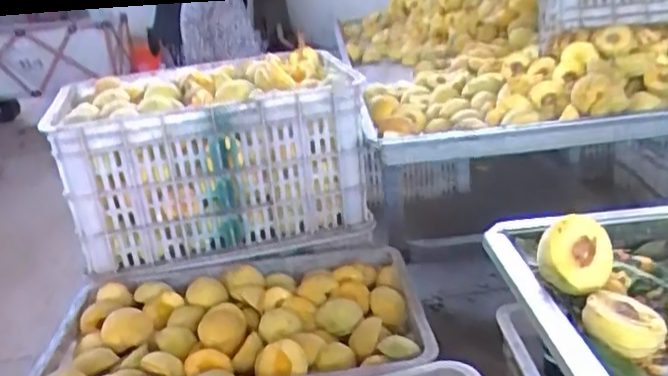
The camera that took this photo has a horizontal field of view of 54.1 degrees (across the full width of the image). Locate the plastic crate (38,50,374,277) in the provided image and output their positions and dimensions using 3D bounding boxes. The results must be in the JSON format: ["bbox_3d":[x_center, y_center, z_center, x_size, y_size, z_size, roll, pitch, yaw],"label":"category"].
[{"bbox_3d":[-0.218,-0.061,1.236,0.523,0.275,0.351,-8,20,-5],"label":"plastic crate"}]

